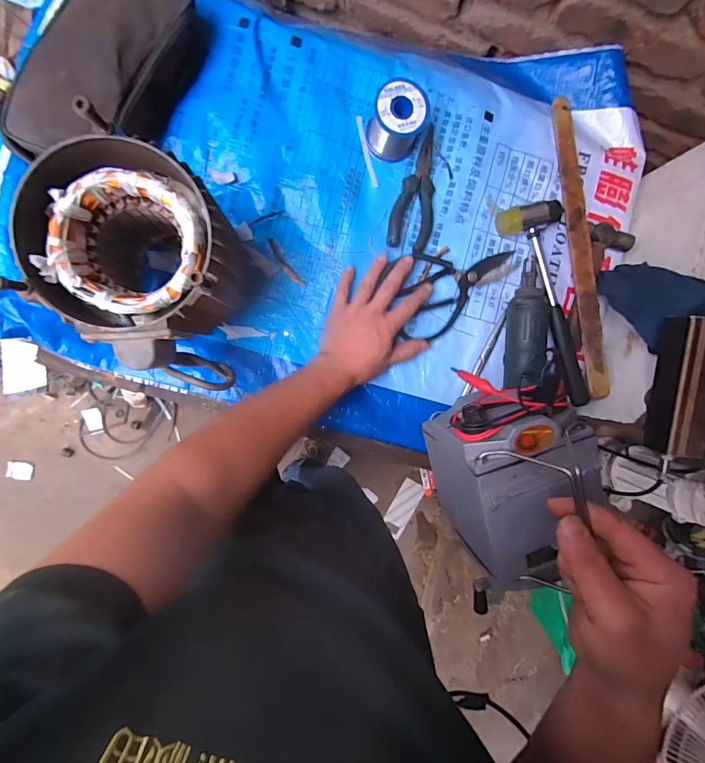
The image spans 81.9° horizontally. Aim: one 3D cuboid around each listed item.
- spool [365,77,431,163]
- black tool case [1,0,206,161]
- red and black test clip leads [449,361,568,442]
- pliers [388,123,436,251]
[{"bbox_3d":[0.053,-0.310,0.488,0.061,0.061,0.059,-1,94,-7],"label":"spool"},{"bbox_3d":[-0.260,-0.335,0.438,0.130,0.072,0.233,21,91,-8],"label":"black tool case"},{"bbox_3d":[0.127,0.010,0.345,0.099,0.058,0.045,-19,96,-5],"label":"red and black test clip leads"},{"bbox_3d":[0.086,-0.244,0.515,0.056,0.017,0.155,13,92,-8],"label":"pliers"}]

